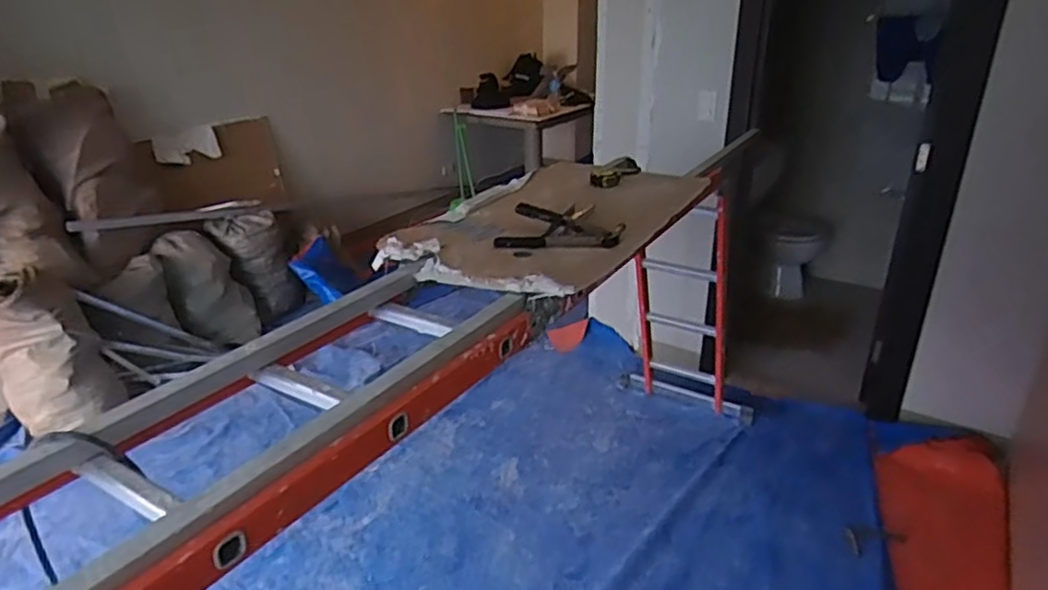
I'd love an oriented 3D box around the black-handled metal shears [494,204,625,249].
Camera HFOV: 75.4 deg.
[{"bbox_3d":[0.082,-0.150,1.473,0.266,0.041,0.165,3,25,8],"label":"black-handled metal shears"}]

